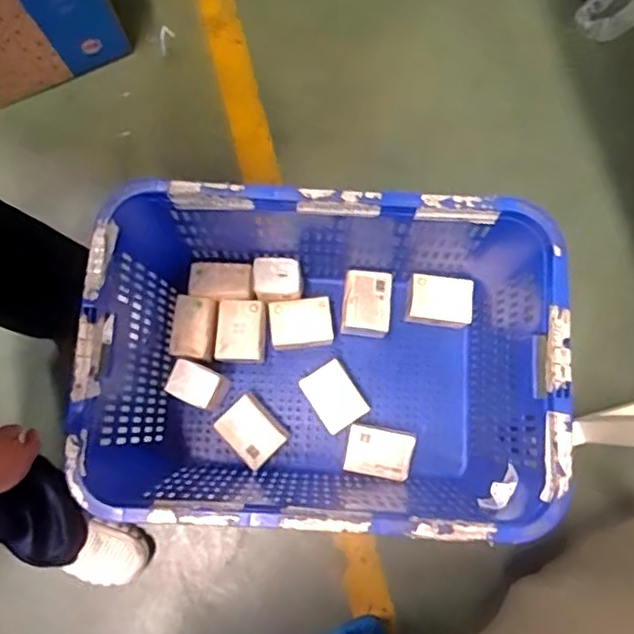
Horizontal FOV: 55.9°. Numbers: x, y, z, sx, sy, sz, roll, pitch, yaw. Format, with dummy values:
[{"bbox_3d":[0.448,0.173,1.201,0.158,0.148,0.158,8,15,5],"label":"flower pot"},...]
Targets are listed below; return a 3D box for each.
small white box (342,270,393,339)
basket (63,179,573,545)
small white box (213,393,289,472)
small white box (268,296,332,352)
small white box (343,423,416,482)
[{"bbox_3d":[0.098,-0.022,1.205,0.095,0.071,0.125,5,80,0],"label":"small white box"},{"bbox_3d":[0.006,0.086,1.056,0.704,0.386,0.489,4,80,0],"label":"basket"},{"bbox_3d":[-0.128,0.223,1.164,0.094,0.059,0.121,-42,83,-8],"label":"small white box"},{"bbox_3d":[-0.032,0.016,1.194,0.120,0.070,0.093,-6,80,-2],"label":"small white box"},{"bbox_3d":[0.118,0.263,1.152,0.127,0.062,0.090,12,80,1],"label":"small white box"}]

